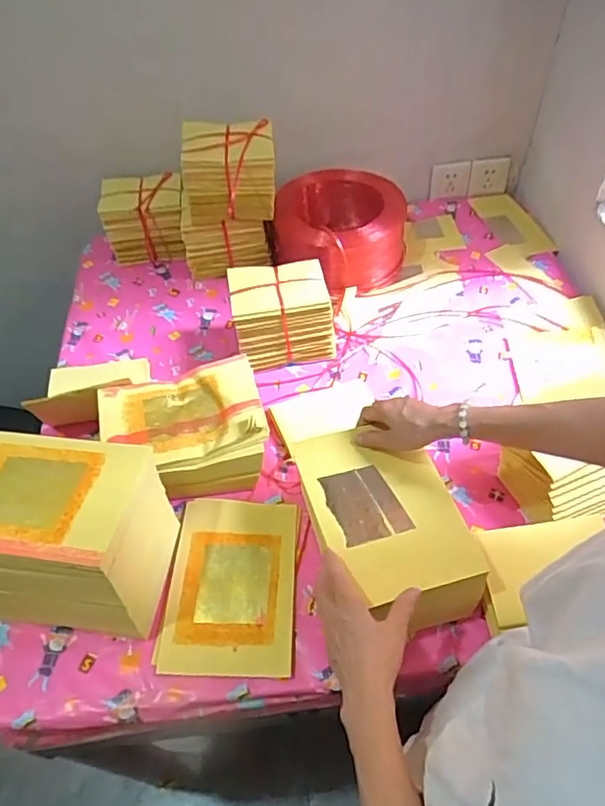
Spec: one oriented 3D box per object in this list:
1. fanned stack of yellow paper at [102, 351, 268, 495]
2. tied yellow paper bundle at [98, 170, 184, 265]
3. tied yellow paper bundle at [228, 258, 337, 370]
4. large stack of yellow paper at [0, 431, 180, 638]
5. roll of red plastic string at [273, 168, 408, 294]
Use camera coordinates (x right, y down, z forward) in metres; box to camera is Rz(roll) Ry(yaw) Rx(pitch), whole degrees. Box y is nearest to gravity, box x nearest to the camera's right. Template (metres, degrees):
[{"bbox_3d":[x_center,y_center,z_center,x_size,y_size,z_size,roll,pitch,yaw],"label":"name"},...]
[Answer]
[{"bbox_3d":[-0.173,0.046,0.841,0.233,0.108,0.181,-14,51,-8],"label":"fanned stack of yellow paper"},{"bbox_3d":[-0.326,-0.387,1.184,0.167,0.163,0.112,-11,50,-5],"label":"tied yellow paper bundle"},{"bbox_3d":[-0.036,-0.152,0.981,0.166,0.137,0.120,-11,50,-6],"label":"tied yellow paper bundle"},{"bbox_3d":[-0.302,0.156,0.698,0.243,0.161,0.188,1,50,5],"label":"large stack of yellow paper"},{"bbox_3d":[0.077,-0.353,1.137,0.256,0.114,0.261,1,50,4],"label":"roll of red plastic string"}]

